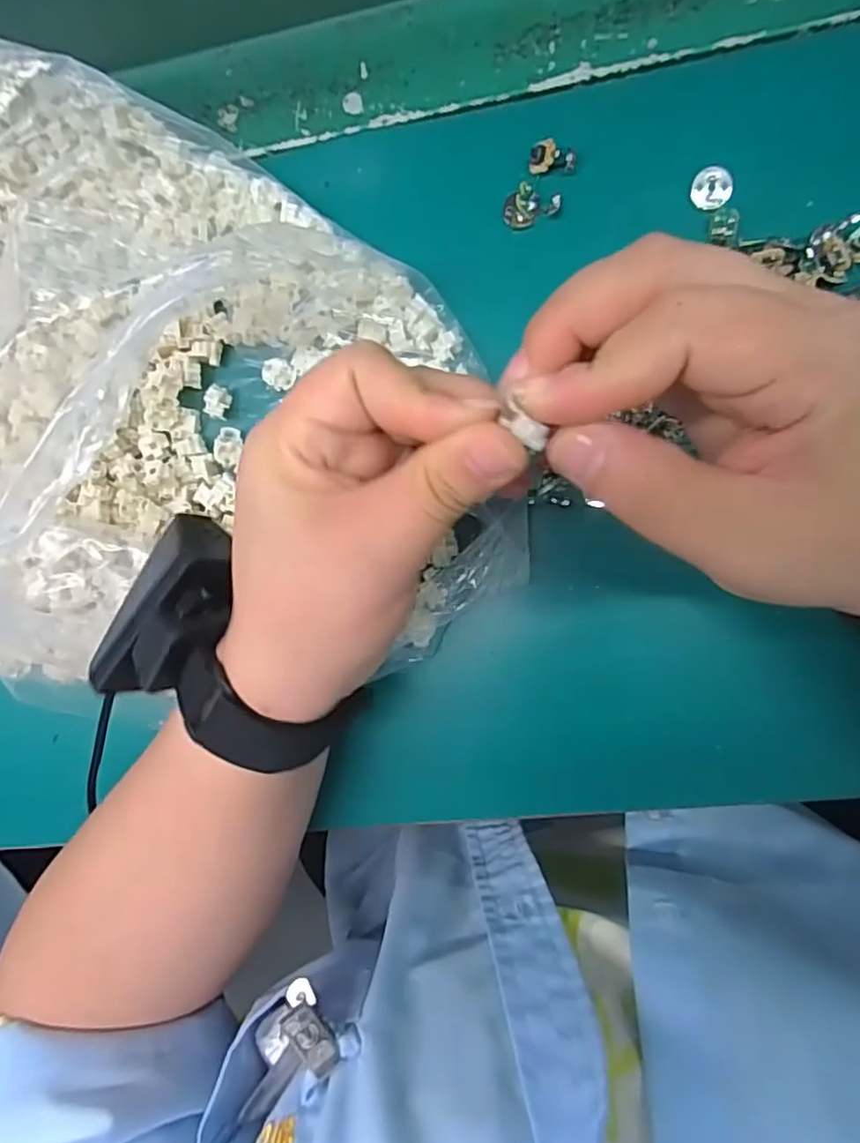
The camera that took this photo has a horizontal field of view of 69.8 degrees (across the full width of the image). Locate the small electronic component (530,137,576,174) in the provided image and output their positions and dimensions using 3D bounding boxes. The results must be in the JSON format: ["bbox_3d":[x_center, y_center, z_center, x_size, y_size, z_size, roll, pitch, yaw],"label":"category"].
[{"bbox_3d":[0.050,-0.170,0.253,0.019,0.007,0.010,5,93,7],"label":"small electronic component"}]

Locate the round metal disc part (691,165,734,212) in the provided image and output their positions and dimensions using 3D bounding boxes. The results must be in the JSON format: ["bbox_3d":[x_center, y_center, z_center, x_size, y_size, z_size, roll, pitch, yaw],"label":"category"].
[{"bbox_3d":[0.113,-0.154,0.247,0.015,0.004,0.016,0,92,7],"label":"round metal disc part"}]

